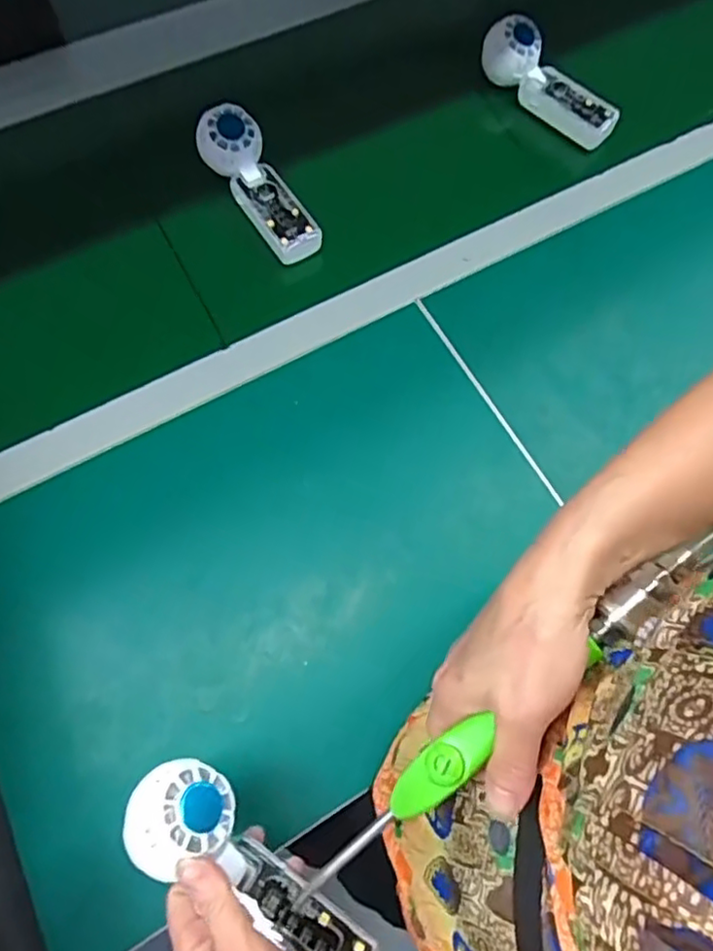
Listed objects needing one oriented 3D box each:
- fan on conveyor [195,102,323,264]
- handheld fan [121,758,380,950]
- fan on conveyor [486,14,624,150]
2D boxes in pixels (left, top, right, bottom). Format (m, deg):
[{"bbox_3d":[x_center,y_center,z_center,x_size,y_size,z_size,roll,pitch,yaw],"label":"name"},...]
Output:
[{"bbox_3d":[-0.094,-0.287,0.611,0.055,0.054,0.161,-31,74,-12],"label":"fan on conveyor"},{"bbox_3d":[-0.065,0.244,0.372,0.172,0.046,0.059,43,36,0],"label":"handheld fan"},{"bbox_3d":[0.214,-0.433,0.694,0.169,0.055,0.043,42,74,0],"label":"fan on conveyor"}]

